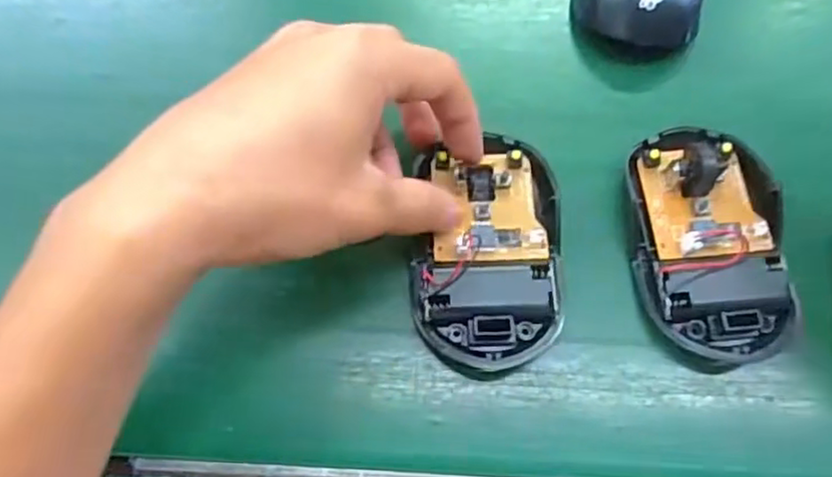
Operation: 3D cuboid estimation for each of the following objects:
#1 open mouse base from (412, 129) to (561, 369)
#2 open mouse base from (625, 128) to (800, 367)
[{"bbox_3d":[0.028,0.003,0.263,0.057,0.012,0.093,2,70,1],"label":"open mouse base"},{"bbox_3d":[0.115,-0.001,0.261,0.057,0.024,0.095,2,70,1],"label":"open mouse base"}]

